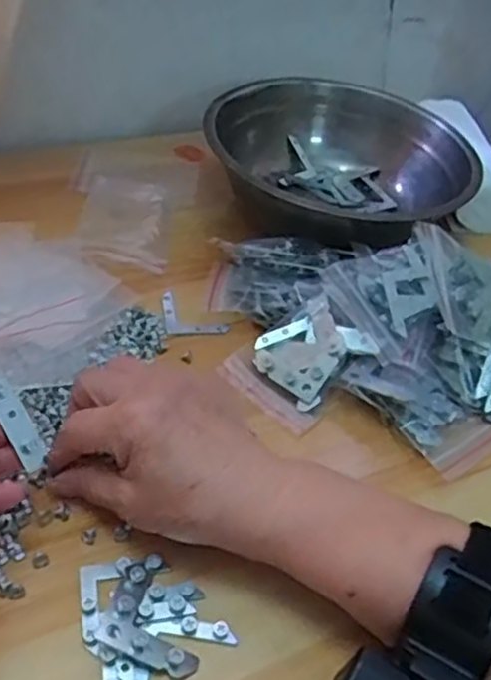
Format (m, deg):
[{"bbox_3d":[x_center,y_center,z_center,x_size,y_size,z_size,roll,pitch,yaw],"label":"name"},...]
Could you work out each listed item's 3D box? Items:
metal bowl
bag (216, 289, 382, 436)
[{"bbox_3d":[0.081,-0.139,0.578,0.191,0.076,0.183,6,42,-5],"label":"metal bowl"},{"bbox_3d":[0.035,0.011,0.444,0.075,0.016,0.059,-41,59,-9],"label":"bag"}]

